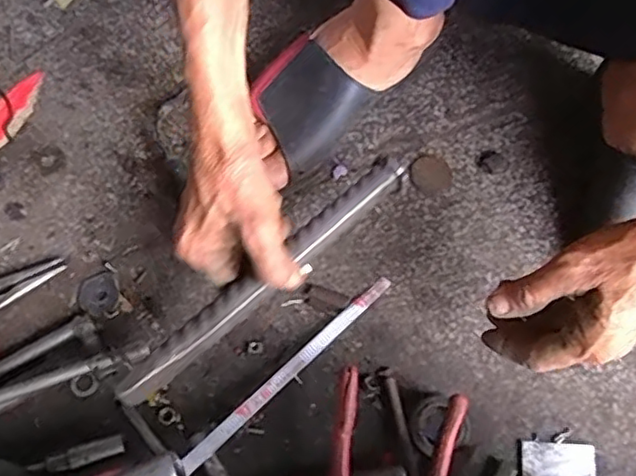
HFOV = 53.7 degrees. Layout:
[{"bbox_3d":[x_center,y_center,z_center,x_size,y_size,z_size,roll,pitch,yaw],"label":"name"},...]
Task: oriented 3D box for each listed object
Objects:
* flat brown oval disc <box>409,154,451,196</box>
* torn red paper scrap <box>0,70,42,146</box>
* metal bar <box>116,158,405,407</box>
[{"bbox_3d":[0.096,-0.054,0.535,0.035,0.004,0.039,-4,66,-4],"label":"flat brown oval disc"},{"bbox_3d":[-0.266,-0.107,0.536,0.034,0.004,0.092,26,67,8],"label":"torn red paper scrap"},{"bbox_3d":[-0.030,0.021,0.409,0.234,0.014,0.021,-41,76,-17],"label":"metal bar"}]

